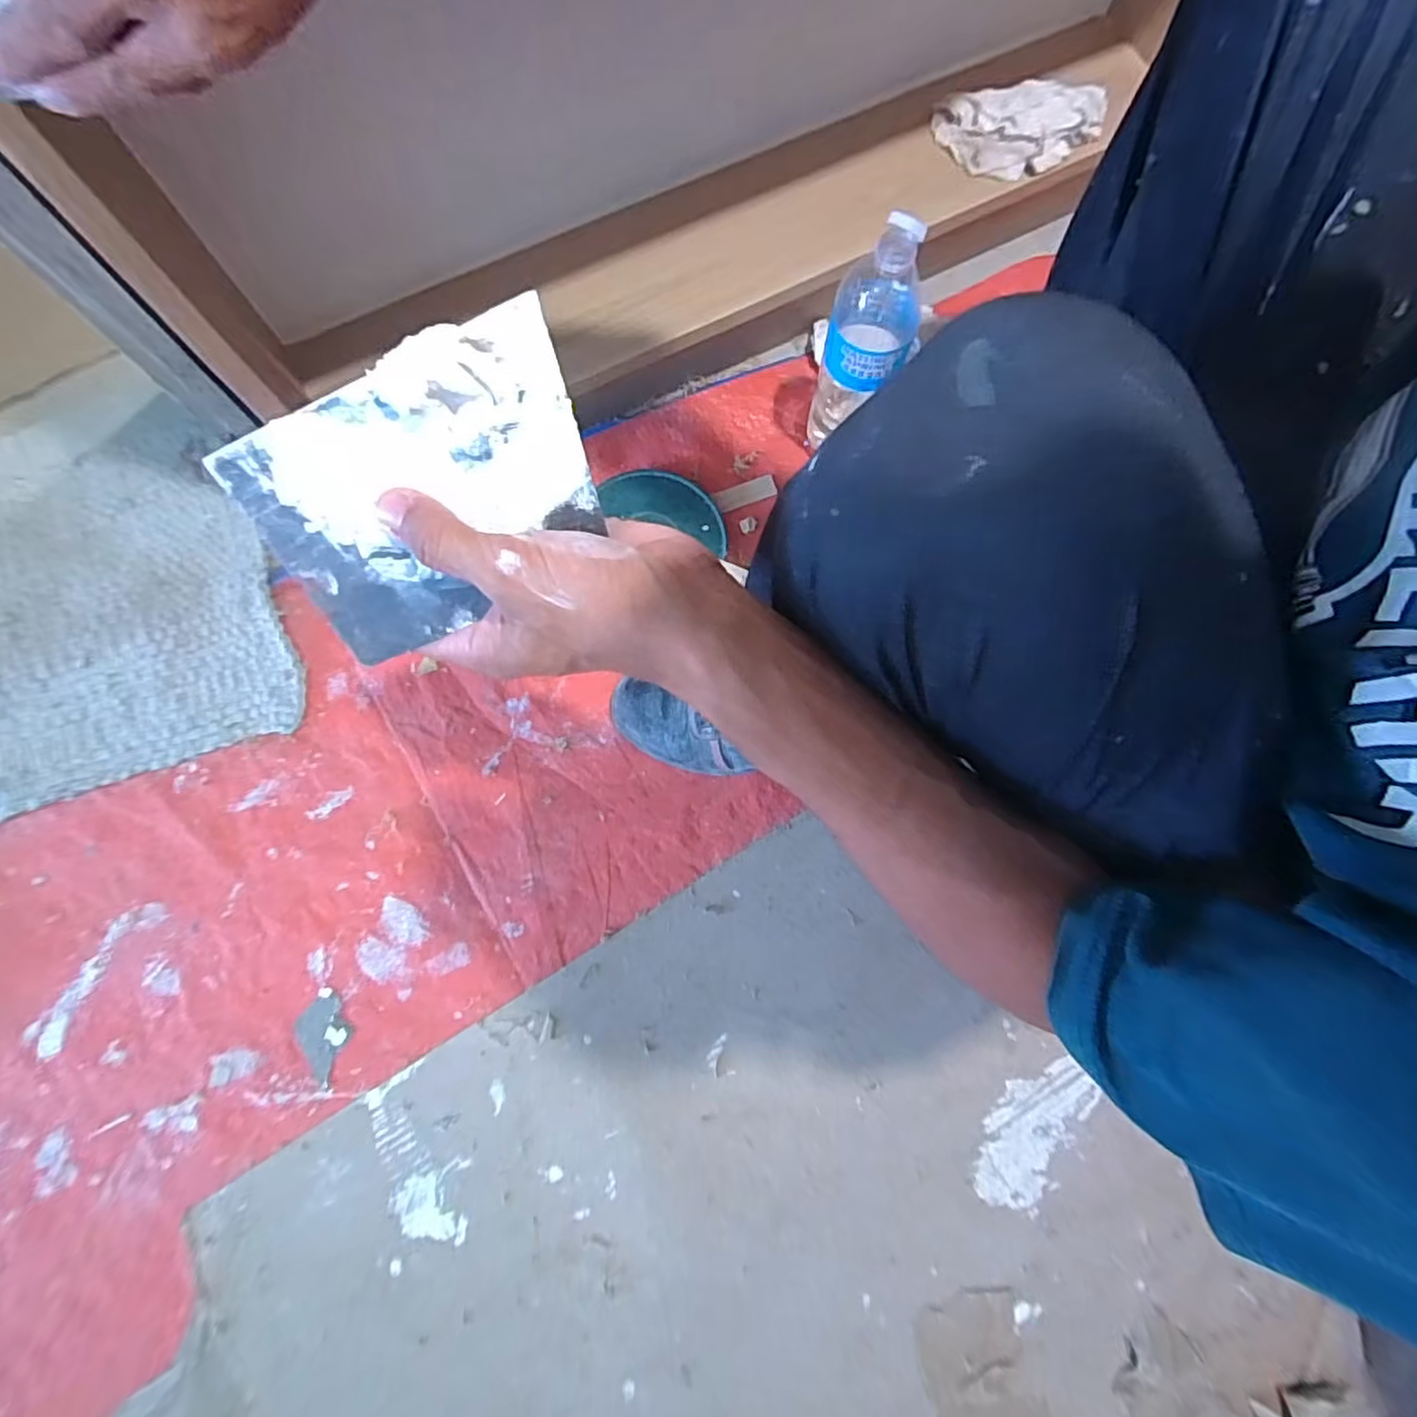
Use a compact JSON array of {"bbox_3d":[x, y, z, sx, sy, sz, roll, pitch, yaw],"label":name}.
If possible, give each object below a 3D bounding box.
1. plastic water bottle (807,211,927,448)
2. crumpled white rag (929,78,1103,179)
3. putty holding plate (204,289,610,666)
[{"bbox_3d":[0.149,-0.354,0.610,0.069,0.227,0.092,10,78,1],"label":"plastic water bottle"},{"bbox_3d":[0.342,-0.629,0.706,0.183,0.017,0.091,-7,98,0],"label":"crumpled white rag"},{"bbox_3d":[-0.108,-0.077,0.243,0.137,0.011,0.092,-19,110,12],"label":"putty holding plate"}]

